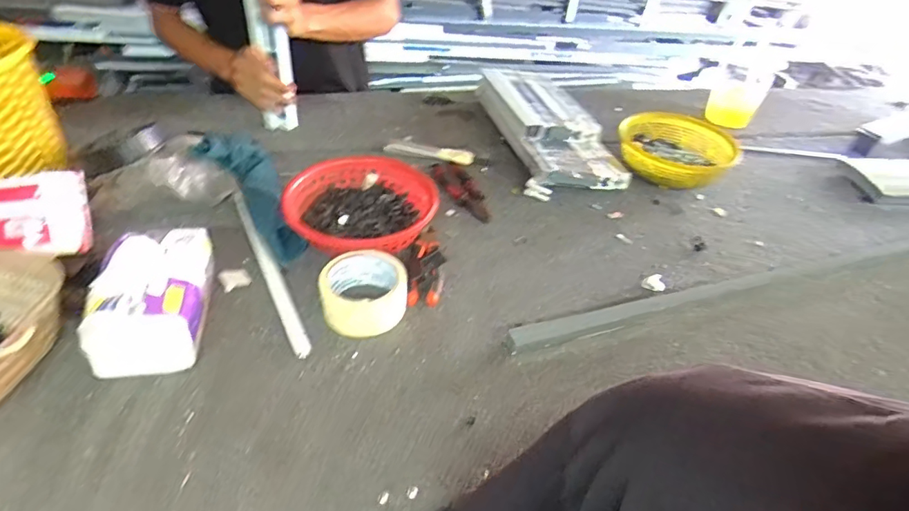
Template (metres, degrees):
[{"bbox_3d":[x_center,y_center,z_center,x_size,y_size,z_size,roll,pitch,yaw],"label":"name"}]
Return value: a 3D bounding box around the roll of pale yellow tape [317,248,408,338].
[{"bbox_3d":[-0.107,0.041,0.604,0.094,0.044,0.092,4,41,-3],"label":"roll of pale yellow tape"}]

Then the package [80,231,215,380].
[{"bbox_3d":[-0.312,0.036,0.542,0.096,0.094,0.142,-2,41,-10],"label":"package"}]

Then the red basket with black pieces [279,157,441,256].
[{"bbox_3d":[-0.124,-0.061,0.695,0.180,0.064,0.184,3,41,-4],"label":"red basket with black pieces"}]

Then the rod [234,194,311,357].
[{"bbox_3d":[-0.235,0.010,0.656,0.020,0.014,0.314,-17,46,-25],"label":"rod"}]

